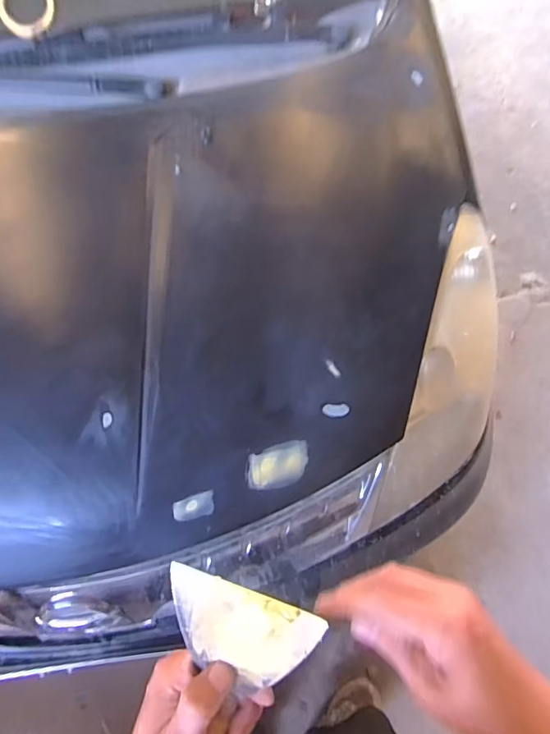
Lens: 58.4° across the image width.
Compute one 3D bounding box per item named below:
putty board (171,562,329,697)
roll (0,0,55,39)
[{"bbox_3d":[-0.027,0.166,0.308,0.094,0.088,0.006,26,30,5],"label":"putty board"},{"bbox_3d":[-0.439,-0.634,0.862,0.100,0.017,0.099,0,107,1],"label":"roll"}]

